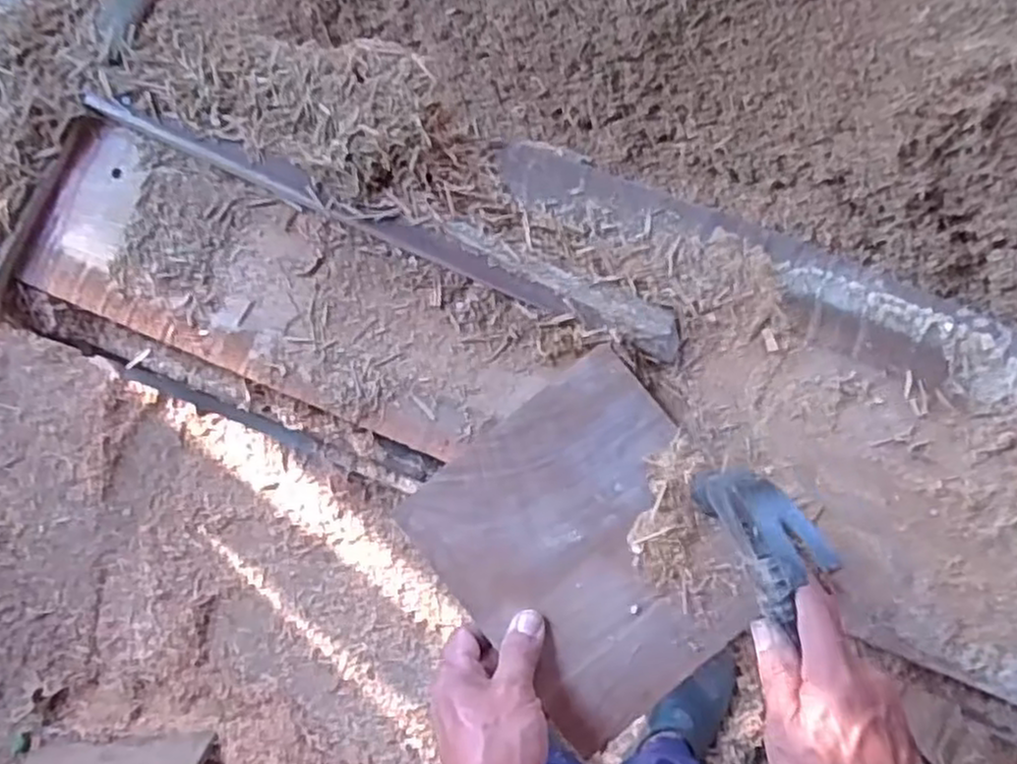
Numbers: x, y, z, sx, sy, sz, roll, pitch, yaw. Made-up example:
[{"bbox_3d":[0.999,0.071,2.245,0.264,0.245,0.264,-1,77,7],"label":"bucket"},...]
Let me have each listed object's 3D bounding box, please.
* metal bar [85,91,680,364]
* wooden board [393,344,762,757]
[{"bbox_3d":[-0.084,-0.106,0.512,0.421,0.026,0.030,22,84,5],"label":"metal bar"},{"bbox_3d":[0.056,0.108,0.489,0.178,0.014,0.199,-37,83,-3],"label":"wooden board"}]

